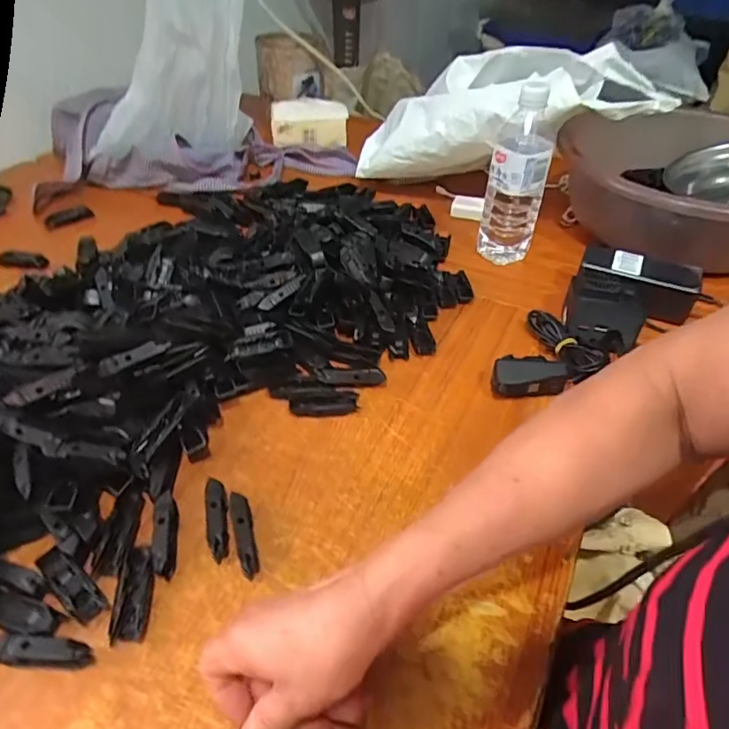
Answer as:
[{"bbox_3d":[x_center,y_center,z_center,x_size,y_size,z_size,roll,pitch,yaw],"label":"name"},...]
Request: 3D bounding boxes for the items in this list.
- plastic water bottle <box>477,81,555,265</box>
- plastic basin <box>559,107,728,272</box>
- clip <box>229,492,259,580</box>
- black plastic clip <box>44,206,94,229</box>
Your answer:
[{"bbox_3d":[0.190,-0.230,0.643,0.070,0.208,0.079,13,45,11],"label":"plastic water bottle"},{"bbox_3d":[0.455,-0.266,0.742,0.338,0.139,0.365,1,43,-1],"label":"plastic basin"},{"bbox_3d":[-0.093,0.129,0.398,0.015,0.016,0.064,-12,59,-15],"label":"clip"},{"bbox_3d":[-0.415,-0.208,0.728,0.062,0.012,0.019,-25,51,-26],"label":"black plastic clip"}]

